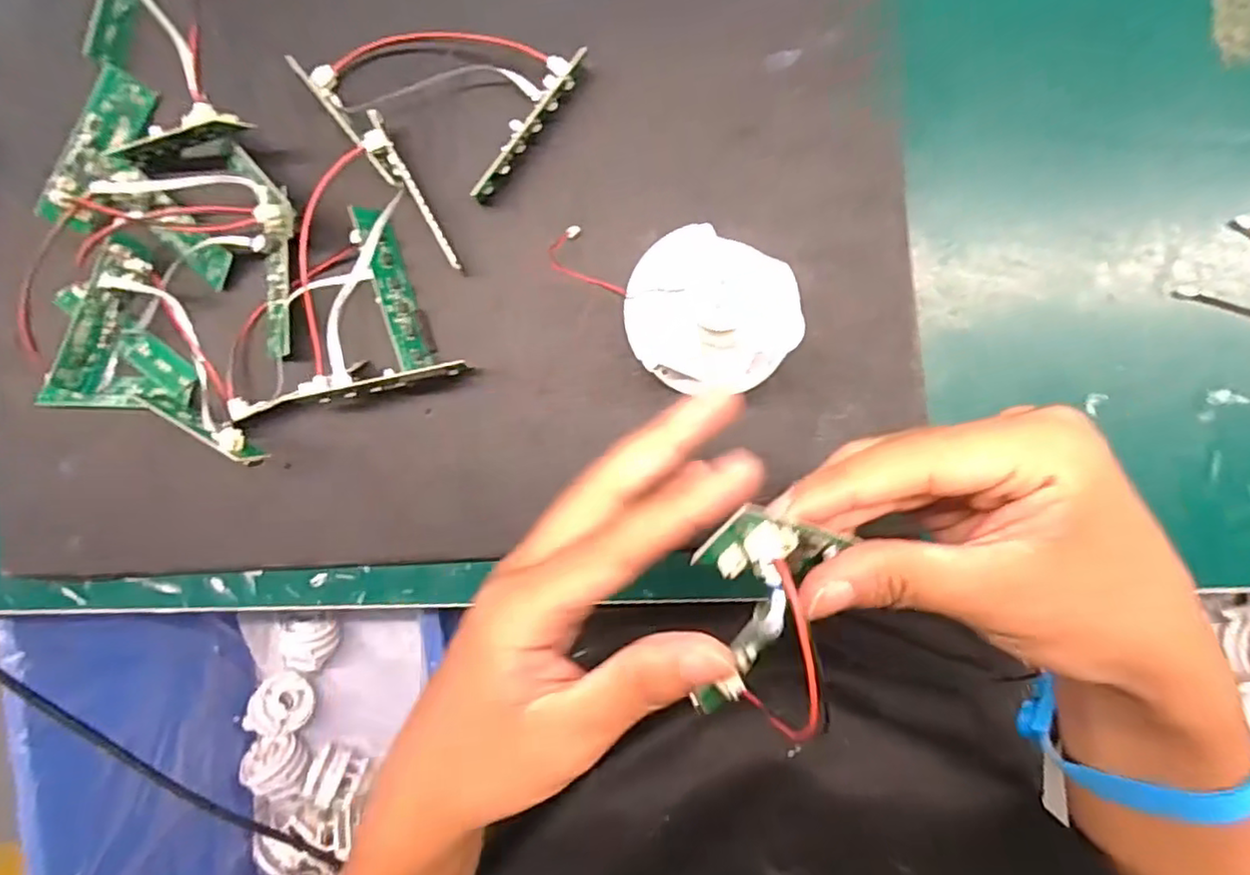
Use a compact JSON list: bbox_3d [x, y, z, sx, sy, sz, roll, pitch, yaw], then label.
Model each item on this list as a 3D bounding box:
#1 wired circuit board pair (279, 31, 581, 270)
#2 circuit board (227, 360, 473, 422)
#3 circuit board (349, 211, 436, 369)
[{"bbox_3d":[-0.078,-0.161,0.307,0.104,0.018,0.116,-38,88,6],"label":"wired circuit board pair"},{"bbox_3d":[-0.137,-0.024,0.316,0.121,0.027,0.011,-11,91,6],"label":"circuit board"},{"bbox_3d":[-0.111,-0.072,0.314,0.008,0.023,0.078,-16,93,31],"label":"circuit board"}]

